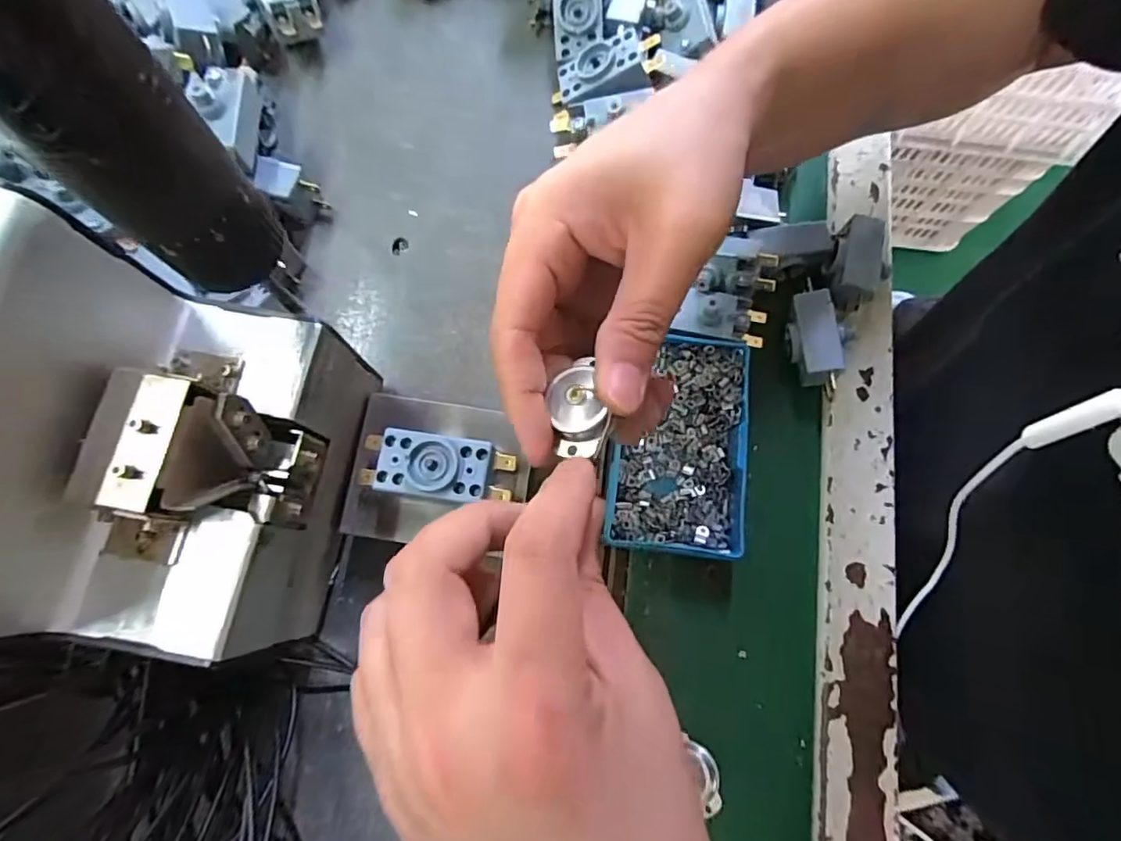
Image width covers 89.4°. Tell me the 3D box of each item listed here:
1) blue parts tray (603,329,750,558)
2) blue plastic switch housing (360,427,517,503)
[{"bbox_3d":[0.063,0.012,0.306,0.067,0.028,0.115,7,75,1],"label":"blue parts tray"},{"bbox_3d":[-0.054,0.021,0.247,0.065,0.022,0.027,8,75,1],"label":"blue plastic switch housing"}]

